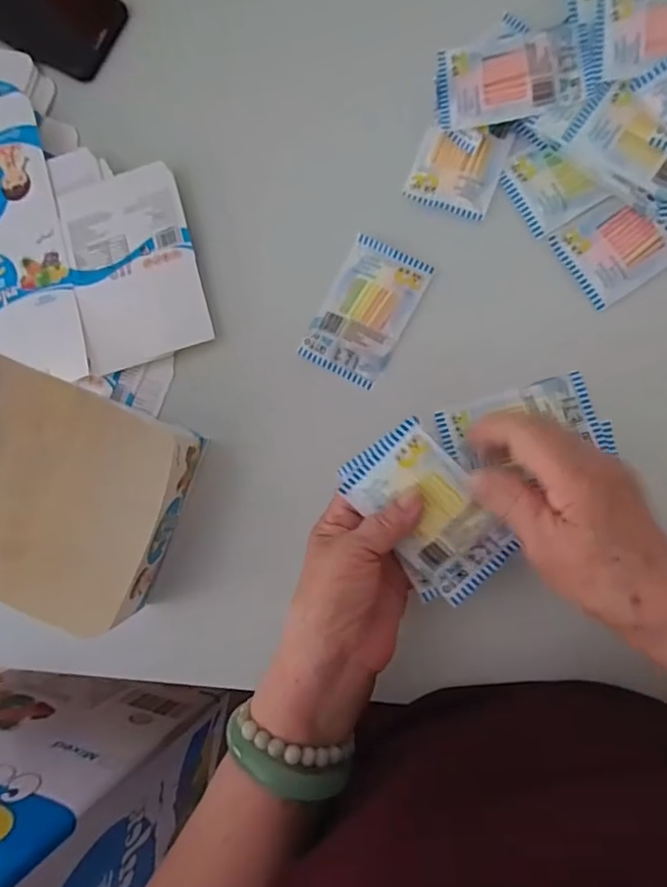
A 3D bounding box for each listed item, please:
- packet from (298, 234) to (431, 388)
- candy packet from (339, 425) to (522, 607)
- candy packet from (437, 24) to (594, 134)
[{"bbox_3d":[0.024,-0.100,0.418,0.064,0.010,0.101,29,91,11],"label":"packet"},{"bbox_3d":[0.062,0.044,0.339,0.063,0.015,0.099,-43,85,7],"label":"candy packet"},{"bbox_3d":[0.127,-0.260,0.395,0.100,0.019,0.059,-3,85,10],"label":"candy packet"}]

